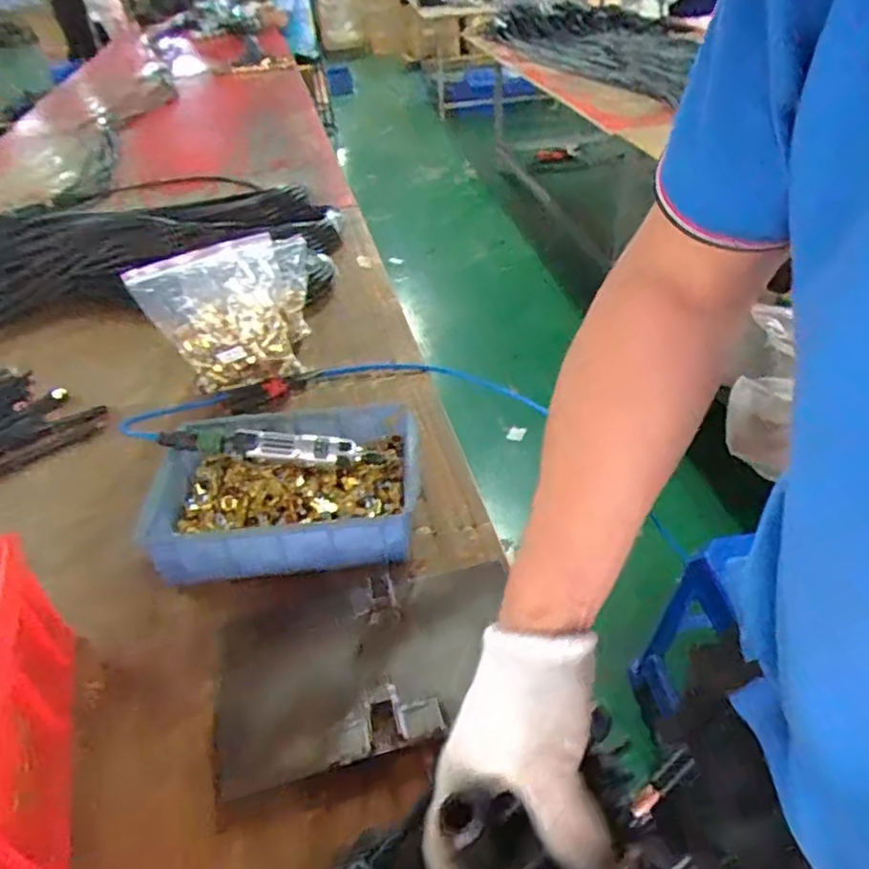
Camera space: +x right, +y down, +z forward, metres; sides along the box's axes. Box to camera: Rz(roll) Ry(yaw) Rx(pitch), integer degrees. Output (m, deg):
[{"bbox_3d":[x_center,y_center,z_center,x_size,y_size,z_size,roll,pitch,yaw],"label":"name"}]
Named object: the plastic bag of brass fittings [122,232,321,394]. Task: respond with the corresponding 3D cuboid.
[{"bbox_3d":[-0.279,-0.178,0.937,0.262,0.206,0.102,-31,47,-30],"label":"plastic bag of brass fittings"}]

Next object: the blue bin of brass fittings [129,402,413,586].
[{"bbox_3d":[-0.168,0.058,0.753,0.298,0.073,0.213,-5,39,-1],"label":"blue bin of brass fittings"}]

